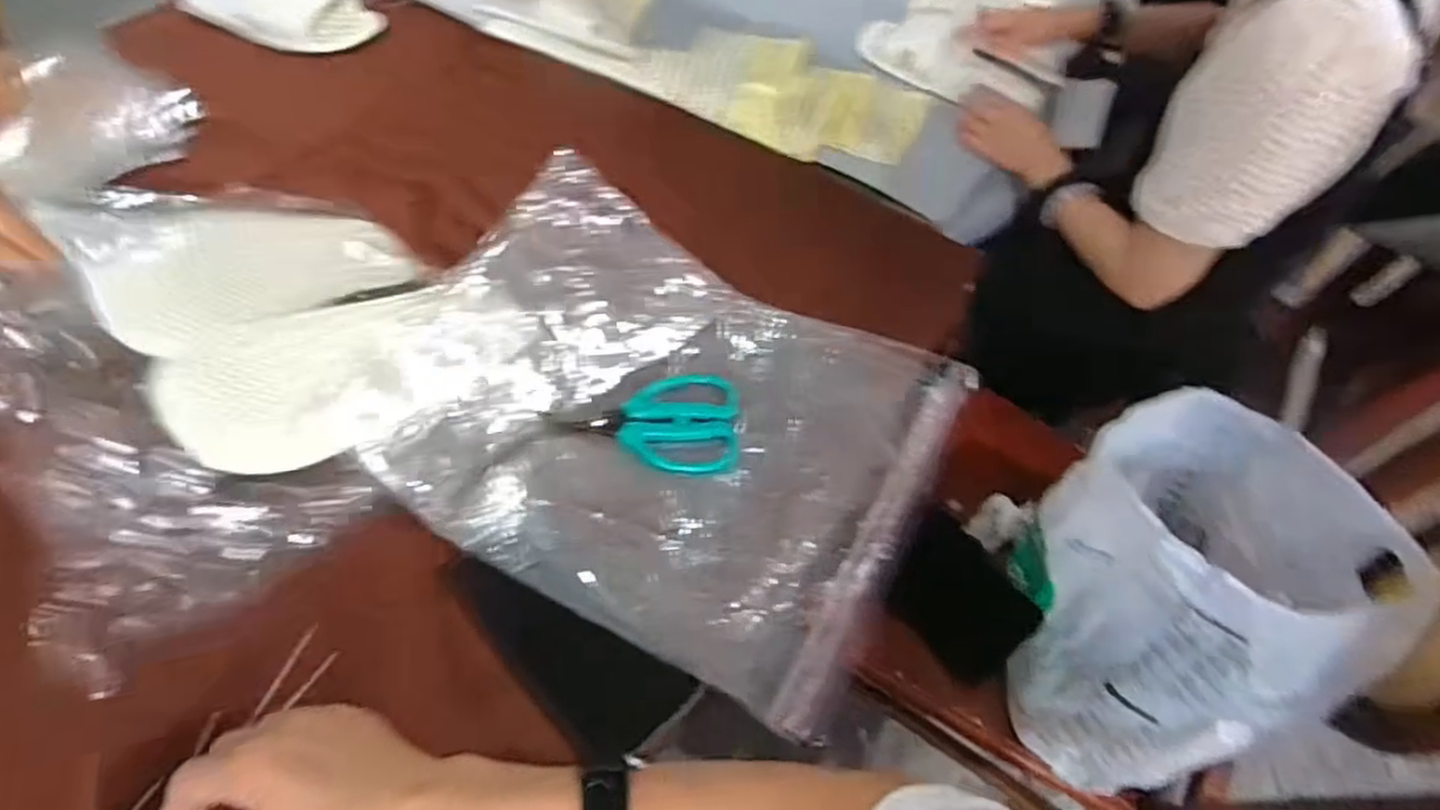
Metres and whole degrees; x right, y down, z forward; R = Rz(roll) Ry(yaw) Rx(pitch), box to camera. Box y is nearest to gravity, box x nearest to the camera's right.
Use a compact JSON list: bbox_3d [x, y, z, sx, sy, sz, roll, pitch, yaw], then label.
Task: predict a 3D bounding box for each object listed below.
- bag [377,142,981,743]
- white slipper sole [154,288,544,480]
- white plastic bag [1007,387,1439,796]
[{"bbox_3d":[-0.036,0.008,0.514,0.352,0.076,0.280,25,57,14],"label":"bag"},{"bbox_3d":[-0.234,-0.025,0.498,0.226,0.018,0.100,-19,78,-30],"label":"white slipper sole"},{"bbox_3d":[0.446,0.164,0.719,0.256,0.265,0.346,10,54,4],"label":"white plastic bag"}]

